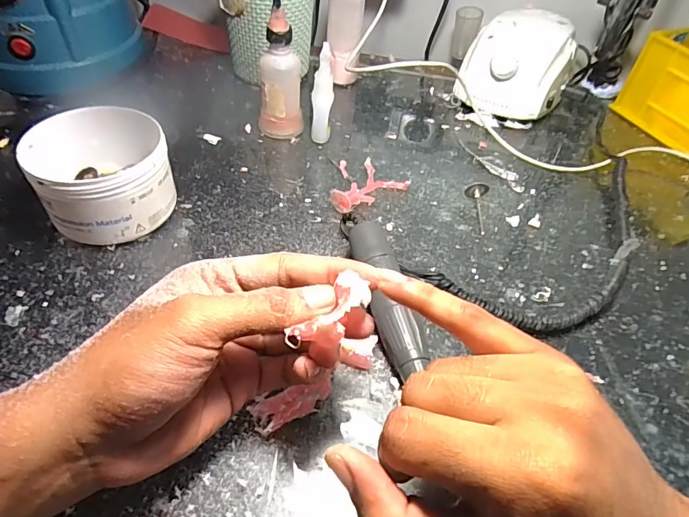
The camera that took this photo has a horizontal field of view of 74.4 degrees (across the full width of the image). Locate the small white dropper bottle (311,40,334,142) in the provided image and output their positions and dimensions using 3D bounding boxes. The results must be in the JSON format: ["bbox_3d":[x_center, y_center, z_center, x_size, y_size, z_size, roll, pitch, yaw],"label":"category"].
[{"bbox_3d":[-0.020,-0.147,0.417,0.018,0.084,0.022,5,48,-1],"label":"small white dropper bottle"}]

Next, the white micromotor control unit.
[{"bbox_3d":[0.192,-0.211,0.501,0.110,0.081,0.127,24,50,15],"label":"white micromotor control unit"}]

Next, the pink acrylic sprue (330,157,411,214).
[{"bbox_3d":[0.023,-0.062,0.392,0.063,0.017,0.074,9,48,2],"label":"pink acrylic sprue"}]

